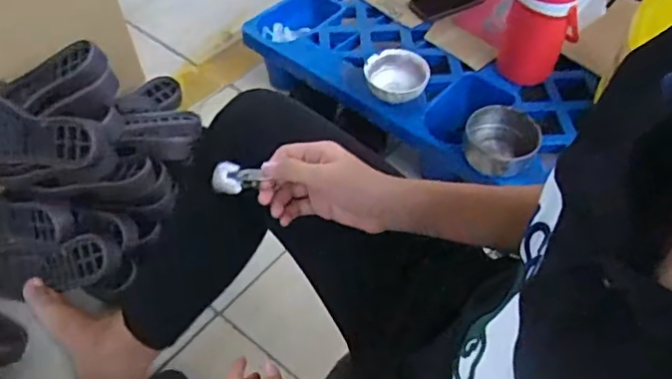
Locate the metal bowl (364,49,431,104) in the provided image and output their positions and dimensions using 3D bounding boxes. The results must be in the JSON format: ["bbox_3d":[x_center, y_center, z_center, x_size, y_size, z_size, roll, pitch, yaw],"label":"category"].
[{"bbox_3d":[0.113,-0.206,1.073,0.118,0.058,0.137,11,52,8],"label":"metal bowl"}]

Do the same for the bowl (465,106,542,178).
[{"bbox_3d":[0.281,-0.079,0.982,0.127,0.053,0.127,19,54,14],"label":"bowl"}]

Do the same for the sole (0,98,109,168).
[{"bbox_3d":[-0.485,-0.085,0.901,0.265,0.092,0.033,9,9,10],"label":"sole"}]

